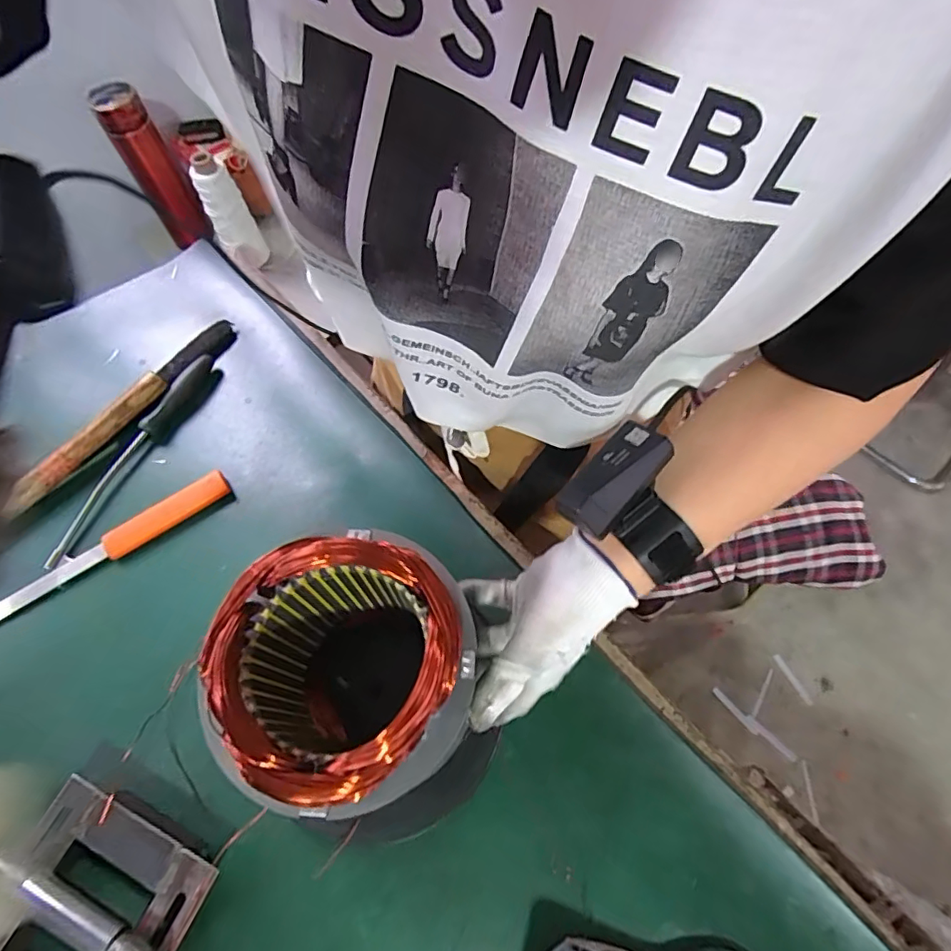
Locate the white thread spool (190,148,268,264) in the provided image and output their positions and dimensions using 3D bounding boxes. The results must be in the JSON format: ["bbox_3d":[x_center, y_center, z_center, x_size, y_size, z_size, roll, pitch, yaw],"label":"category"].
[{"bbox_3d":[-0.365,-0.389,0.803,0.061,0.158,0.050,-21,64,-10],"label":"white thread spool"}]

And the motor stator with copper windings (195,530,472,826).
[{"bbox_3d":[-0.076,0.127,0.352,0.136,0.164,0.130,0,63,1],"label":"motor stator with copper windings"}]

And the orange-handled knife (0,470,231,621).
[{"bbox_3d":[-0.341,0.071,0.490,0.245,0.026,0.024,-33,67,-15],"label":"orange-handled knife"}]

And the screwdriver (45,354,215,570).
[{"bbox_3d":[-0.341,-0.025,0.534,0.025,0.022,0.247,19,65,11],"label":"screwdriver"}]

